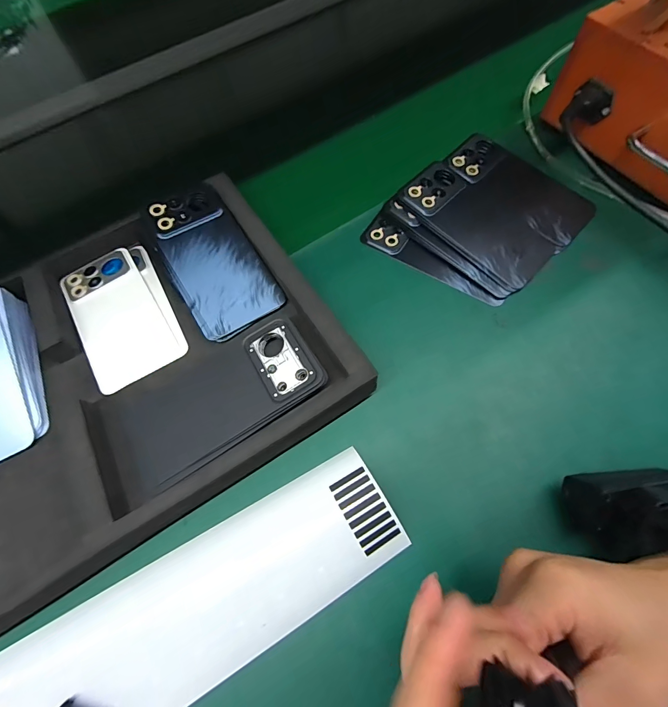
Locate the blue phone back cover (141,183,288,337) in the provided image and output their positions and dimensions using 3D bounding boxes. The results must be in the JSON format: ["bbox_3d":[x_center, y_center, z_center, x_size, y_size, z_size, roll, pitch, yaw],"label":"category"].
[{"bbox_3d":[-0.116,-0.095,0.338,0.076,0.010,0.159,-29,78,-15],"label":"blue phone back cover"}]

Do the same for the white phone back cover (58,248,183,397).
[{"bbox_3d":[-0.212,-0.037,0.346,0.075,0.010,0.156,-33,69,-10],"label":"white phone back cover"}]

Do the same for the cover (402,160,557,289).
[{"bbox_3d":[0.147,-0.136,0.370,0.072,0.009,0.159,-43,79,-14],"label":"cover"}]

